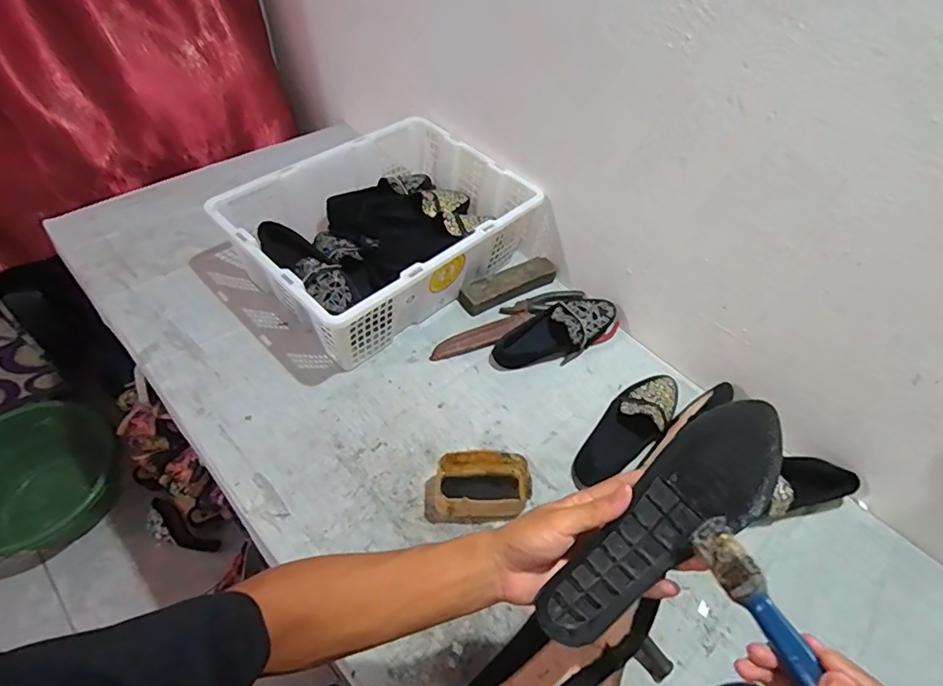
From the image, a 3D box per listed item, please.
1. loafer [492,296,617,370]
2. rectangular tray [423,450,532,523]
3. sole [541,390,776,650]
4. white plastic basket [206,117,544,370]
[{"bbox_3d":[0.144,-0.016,0.887,0.240,0.067,0.091,-24,57,-8],"label":"loafer"},{"bbox_3d":[0.006,0.197,0.699,0.138,0.058,0.080,0,52,-6],"label":"rectangular tray"},{"bbox_3d":[0.145,0.133,0.375,0.236,0.041,0.069,-44,64,-2],"label":"sole"},{"bbox_3d":[-0.148,-0.200,0.921,0.474,0.161,0.342,-36,63,-29],"label":"white plastic basket"}]

